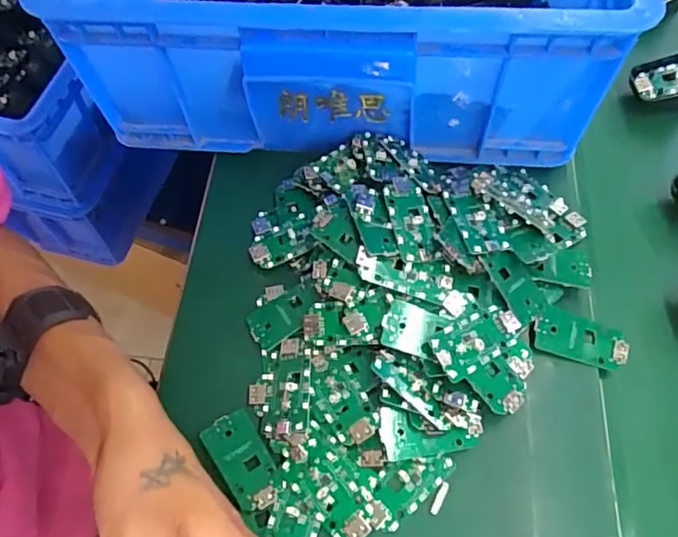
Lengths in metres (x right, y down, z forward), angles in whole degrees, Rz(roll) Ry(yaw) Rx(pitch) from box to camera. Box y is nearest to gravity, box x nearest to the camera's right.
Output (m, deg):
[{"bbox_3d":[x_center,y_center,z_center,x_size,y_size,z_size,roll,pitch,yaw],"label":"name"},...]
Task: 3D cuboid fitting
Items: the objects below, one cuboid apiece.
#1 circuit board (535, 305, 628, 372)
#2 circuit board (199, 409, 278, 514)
[{"bbox_3d":[0.165,0.048,0.372,0.061,0.005,0.032,17,72,2],"label":"circuit board"},{"bbox_3d":[-0.060,0.120,0.342,0.030,0.010,0.062,-32,68,-16],"label":"circuit board"}]

